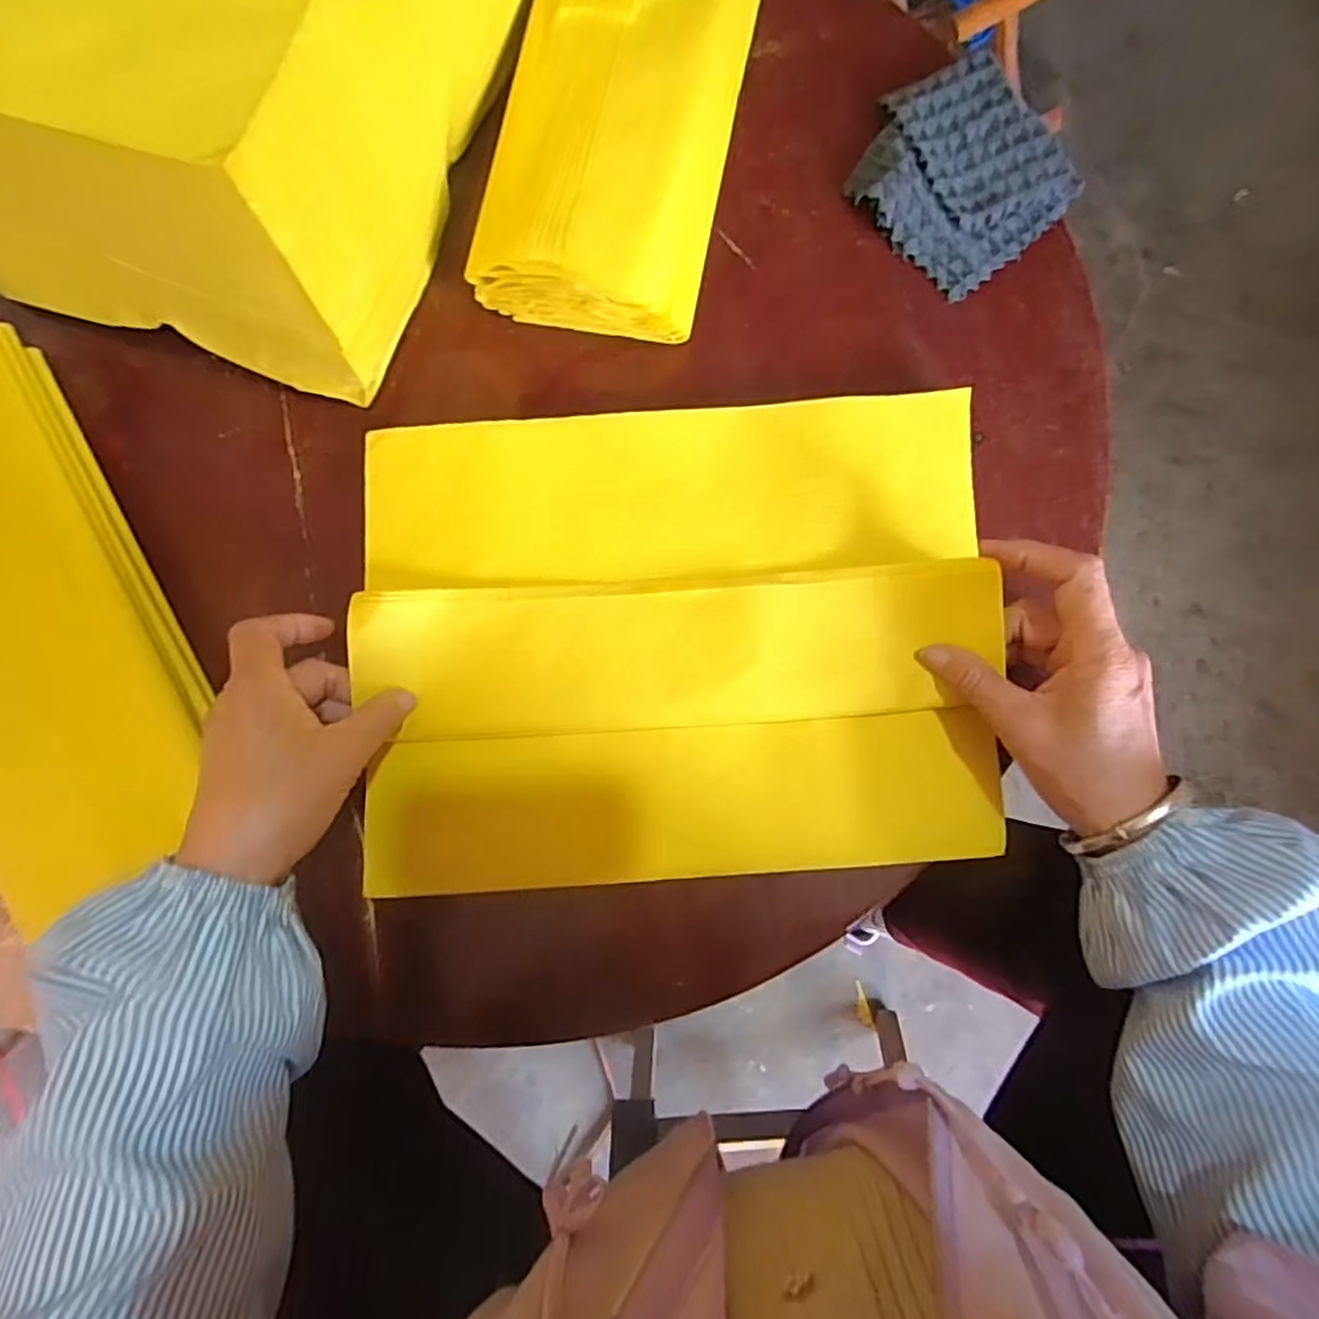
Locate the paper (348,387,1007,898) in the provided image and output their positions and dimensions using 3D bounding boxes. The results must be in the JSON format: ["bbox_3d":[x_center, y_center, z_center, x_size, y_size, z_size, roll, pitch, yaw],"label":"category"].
[{"bbox_3d":[0.010,-0.012,0.379,0.346,0.041,0.267,-5,82,0],"label":"paper"}]

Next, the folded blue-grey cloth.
[{"bbox_3d":[0.190,-0.303,0.418,0.119,0.019,0.119,-43,85,-5],"label":"folded blue-grey cloth"}]

